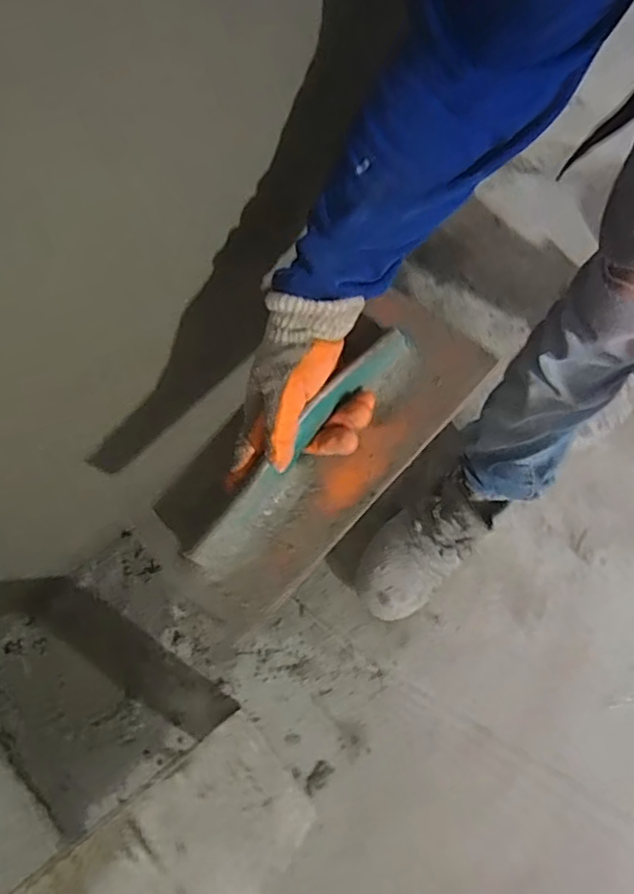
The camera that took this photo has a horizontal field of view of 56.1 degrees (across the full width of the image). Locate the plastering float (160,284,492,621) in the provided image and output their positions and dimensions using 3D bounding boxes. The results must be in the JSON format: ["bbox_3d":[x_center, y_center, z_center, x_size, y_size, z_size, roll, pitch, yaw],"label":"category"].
[{"bbox_3d":[0.003,-0.008,0.516,0.300,0.069,0.148,-44,78,-3],"label":"plastering float"}]

